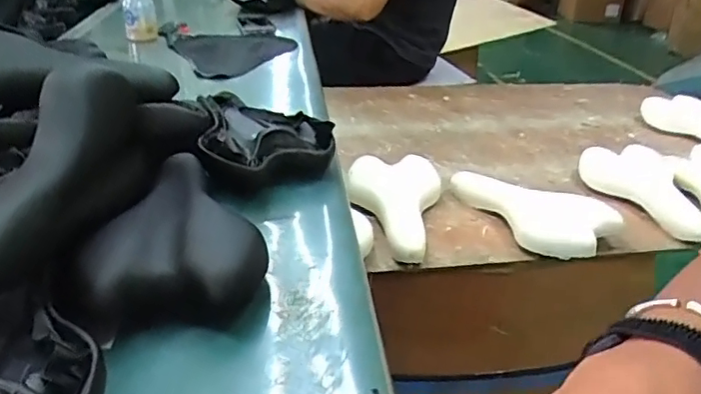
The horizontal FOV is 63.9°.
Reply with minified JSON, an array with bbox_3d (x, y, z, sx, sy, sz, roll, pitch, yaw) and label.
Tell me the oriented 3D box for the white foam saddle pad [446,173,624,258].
[{"bbox_3d":[0.266,0.023,0.858,0.263,0.046,0.163,16,31,24],"label":"white foam saddle pad"}]

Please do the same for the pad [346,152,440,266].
[{"bbox_3d":[0.061,0.000,0.882,0.146,0.052,0.280,9,29,12],"label":"pad"}]

